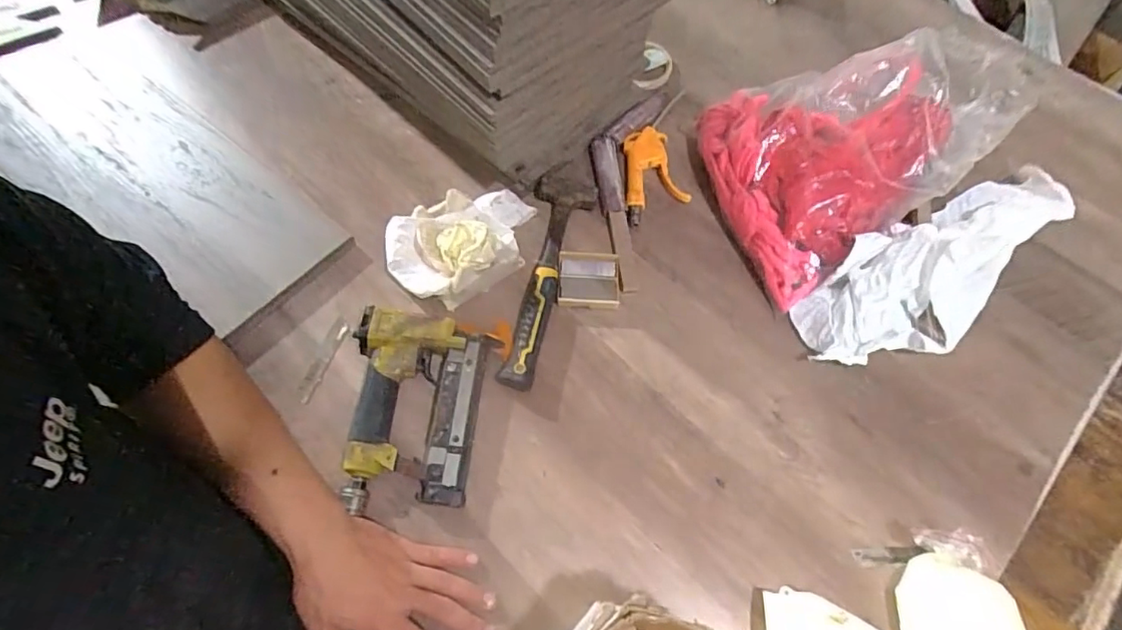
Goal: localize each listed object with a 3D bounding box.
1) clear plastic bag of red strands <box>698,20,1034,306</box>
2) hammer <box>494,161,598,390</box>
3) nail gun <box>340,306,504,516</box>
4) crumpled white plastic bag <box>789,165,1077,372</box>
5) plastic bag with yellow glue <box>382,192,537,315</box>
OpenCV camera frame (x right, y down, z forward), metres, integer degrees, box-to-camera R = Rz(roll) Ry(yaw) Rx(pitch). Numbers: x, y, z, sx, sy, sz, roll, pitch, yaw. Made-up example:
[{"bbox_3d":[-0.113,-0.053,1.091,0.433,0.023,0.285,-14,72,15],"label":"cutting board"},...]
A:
[{"bbox_3d":[0.344,-0.195,0.657,0.313,0.154,0.246,-22,68,-13],"label":"clear plastic bag of red strands"},{"bbox_3d":[-0.013,-0.053,0.648,0.073,0.037,0.299,11,65,2],"label":"hammer"},{"bbox_3d":[-0.147,0.090,0.565,0.138,0.042,0.195,6,64,0],"label":"nail gun"},{"bbox_3d":[0.456,-0.054,0.647,0.392,0.089,0.147,-25,68,-14],"label":"crumpled white plastic bag"},{"bbox_3d":[-0.106,-0.085,0.637,0.182,0.054,0.111,-26,68,-14],"label":"plastic bag with yellow glue"}]

